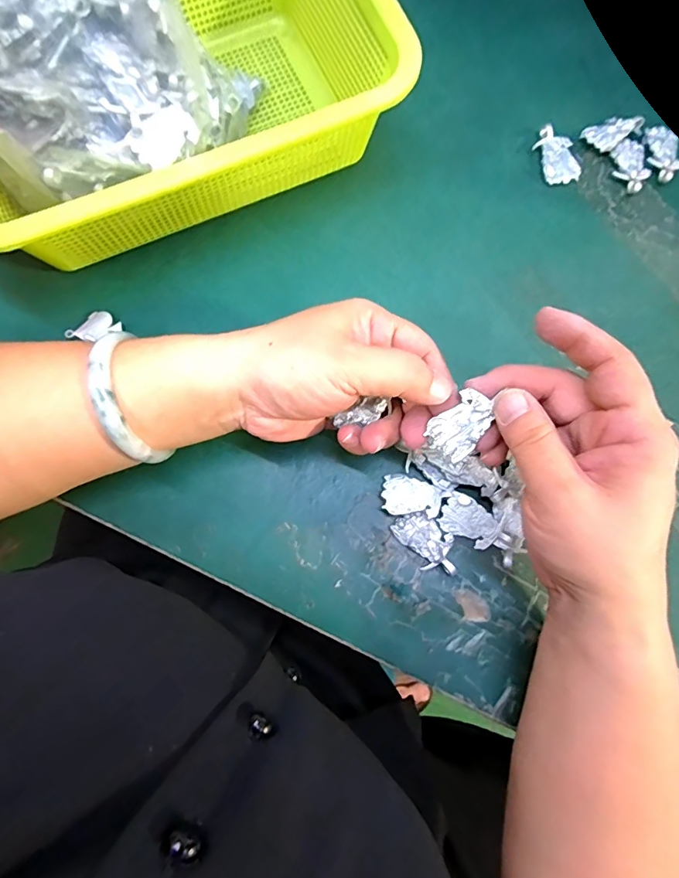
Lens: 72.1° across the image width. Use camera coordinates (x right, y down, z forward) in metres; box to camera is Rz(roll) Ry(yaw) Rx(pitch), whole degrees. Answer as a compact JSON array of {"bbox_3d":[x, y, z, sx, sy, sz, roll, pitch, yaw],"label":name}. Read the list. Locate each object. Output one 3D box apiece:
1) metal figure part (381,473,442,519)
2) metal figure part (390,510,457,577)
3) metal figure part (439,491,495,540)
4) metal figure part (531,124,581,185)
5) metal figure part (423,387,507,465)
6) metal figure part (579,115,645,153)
[{"bbox_3d":[0.042,0.033,0.268,0.033,0.008,0.023,12,78,2],"label":"metal figure part"},{"bbox_3d":[0.051,0.059,0.265,0.024,0.005,0.040,-36,80,-8],"label":"metal figure part"},{"bbox_3d":[0.072,0.046,0.265,0.029,0.004,0.024,39,104,5],"label":"metal figure part"},{"bbox_3d":[0.150,-0.197,0.323,0.027,0.009,0.041,-20,78,-5],"label":"metal figure part"},{"bbox_3d":[0.060,-0.006,0.228,0.019,0.006,0.032,37,105,7],"label":"metal figure part"},{"bbox_3d":[0.192,-0.215,0.327,0.040,0.008,0.022,-30,79,-7],"label":"metal figure part"}]

